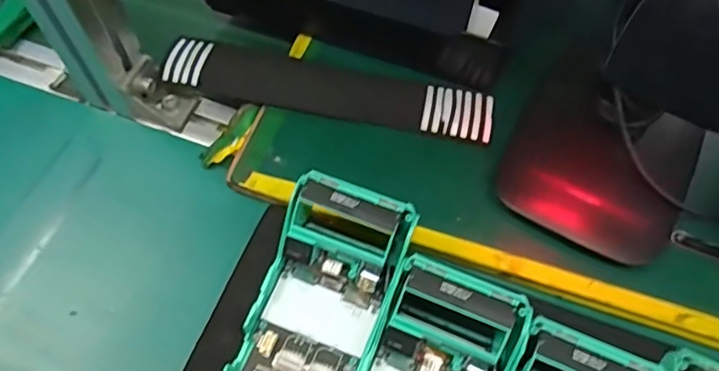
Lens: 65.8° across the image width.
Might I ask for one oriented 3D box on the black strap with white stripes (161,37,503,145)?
[{"bbox_3d":[-0.024,-0.076,0.432,0.252,0.016,0.058,8,60,4],"label":"black strap with white stripes"}]

